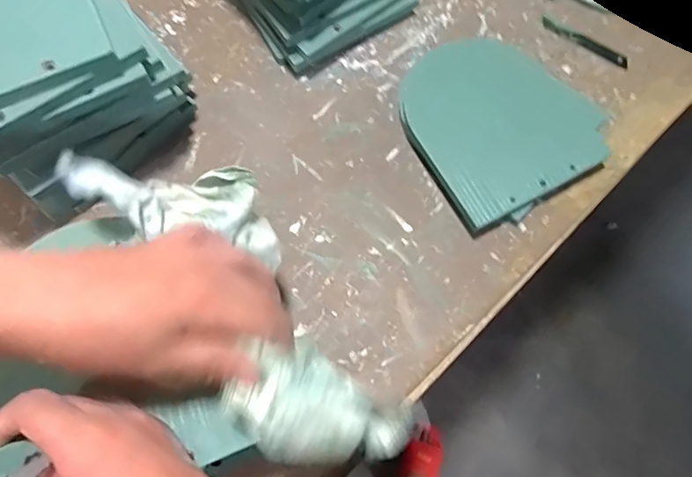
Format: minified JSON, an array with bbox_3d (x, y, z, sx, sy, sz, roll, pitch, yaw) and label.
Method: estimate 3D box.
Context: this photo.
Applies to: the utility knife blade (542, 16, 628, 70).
[{"bbox_3d":[0.252,-0.208,0.515,0.098,0.004,0.016,35,74,11],"label":"utility knife blade"}]

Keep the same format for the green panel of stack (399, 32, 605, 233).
[{"bbox_3d":[0.142,-0.117,0.459,0.151,0.016,0.173,-28,73,1],"label":"green panel of stack"}]

